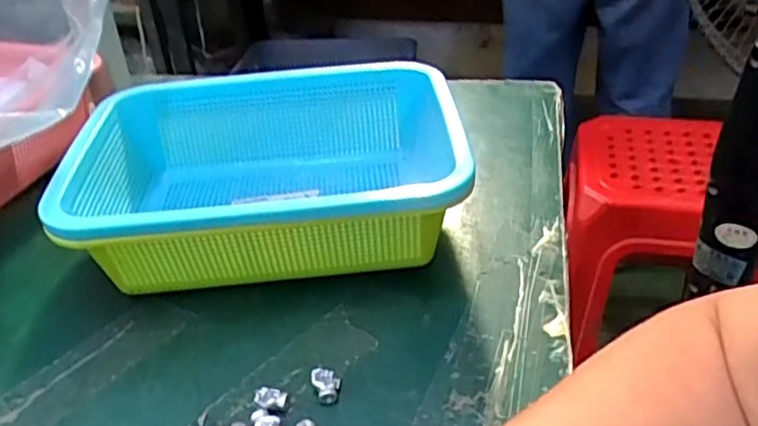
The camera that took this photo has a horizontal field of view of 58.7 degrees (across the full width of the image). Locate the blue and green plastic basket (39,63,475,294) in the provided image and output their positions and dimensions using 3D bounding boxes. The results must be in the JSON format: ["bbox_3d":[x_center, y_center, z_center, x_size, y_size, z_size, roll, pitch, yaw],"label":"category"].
[{"bbox_3d":[-0.074,-0.021,0.483,0.255,0.090,0.191,-5,35,-1],"label":"blue and green plastic basket"}]

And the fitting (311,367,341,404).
[{"bbox_3d":[-0.029,0.096,0.377,0.015,0.012,0.016,-12,36,-10],"label":"fitting"}]

